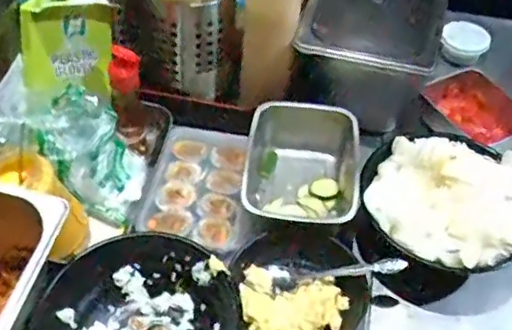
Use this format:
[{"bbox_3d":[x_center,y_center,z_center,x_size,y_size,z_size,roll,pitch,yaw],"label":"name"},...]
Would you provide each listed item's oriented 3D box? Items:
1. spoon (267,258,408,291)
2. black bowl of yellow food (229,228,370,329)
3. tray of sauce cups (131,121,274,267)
[{"bbox_3d":[0.086,0.115,0.612,0.142,0.015,0.025,-9,46,13],"label":"spoon"},{"bbox_3d":[0.047,0.128,0.616,0.132,0.034,0.140,2,49,-2],"label":"black bowl of yellow food"},{"bbox_3d":[-0.062,0.029,0.718,0.152,0.024,0.194,8,48,4],"label":"tray of sauce cups"}]

